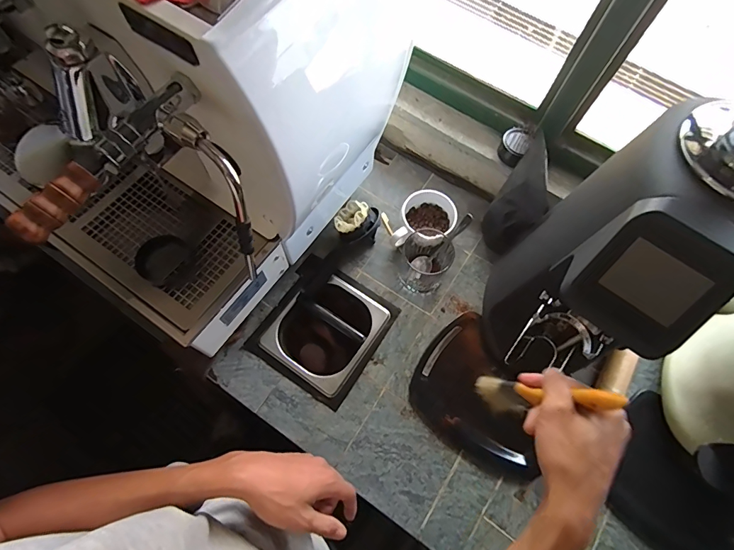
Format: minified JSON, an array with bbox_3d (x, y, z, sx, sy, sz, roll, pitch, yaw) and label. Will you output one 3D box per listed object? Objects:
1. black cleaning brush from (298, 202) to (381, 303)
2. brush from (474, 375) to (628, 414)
[{"bbox_3d":[-0.054,-0.039,0.706,0.073,0.067,0.206,36,87,12],"label":"black cleaning brush"},{"bbox_3d":[0.177,0.124,0.405,0.037,0.189,0.032,29,69,-7],"label":"brush"}]

